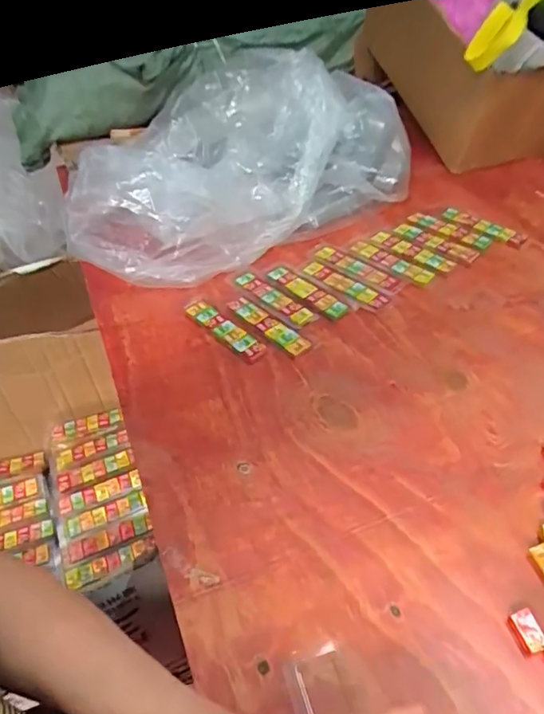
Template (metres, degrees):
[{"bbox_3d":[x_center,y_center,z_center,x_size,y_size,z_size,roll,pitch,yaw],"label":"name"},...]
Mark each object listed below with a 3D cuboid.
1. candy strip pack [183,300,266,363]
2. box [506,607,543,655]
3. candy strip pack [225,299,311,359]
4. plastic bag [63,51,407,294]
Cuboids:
[{"bbox_3d":[-0.054,-0.032,0.579,0.026,0.012,0.114,-36,53,-28],"label":"candy strip pack"},{"bbox_3d":[0.177,0.190,0.353,0.018,0.008,0.026,-12,45,-7],"label":"box"},{"bbox_3d":[-0.005,-0.036,0.580,0.029,0.012,0.115,-36,53,-28],"label":"candy strip pack"},{"bbox_3d":[-0.047,-0.275,0.700,0.473,0.188,0.234,-29,50,-23],"label":"plastic bag"}]

